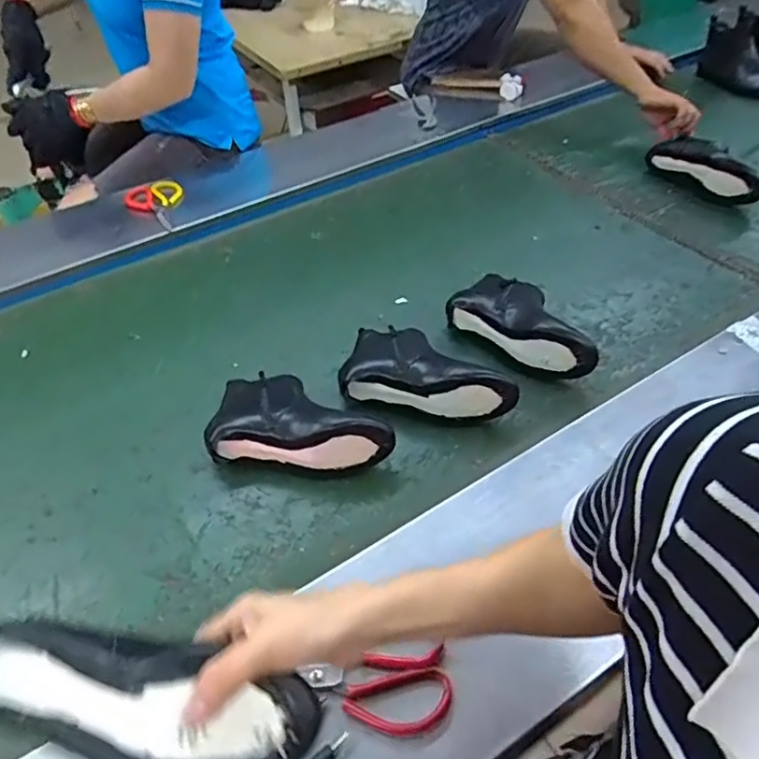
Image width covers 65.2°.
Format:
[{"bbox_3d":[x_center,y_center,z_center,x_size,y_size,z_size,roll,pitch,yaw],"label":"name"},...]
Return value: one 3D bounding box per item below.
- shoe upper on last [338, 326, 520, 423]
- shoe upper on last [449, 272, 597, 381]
[{"bbox_3d":[0.072,-0.018,0.828,0.242,0.071,0.133,10,47,13],"label":"shoe upper on last"},{"bbox_3d":[0.227,-0.093,0.882,0.240,0.071,0.143,33,56,30],"label":"shoe upper on last"}]

